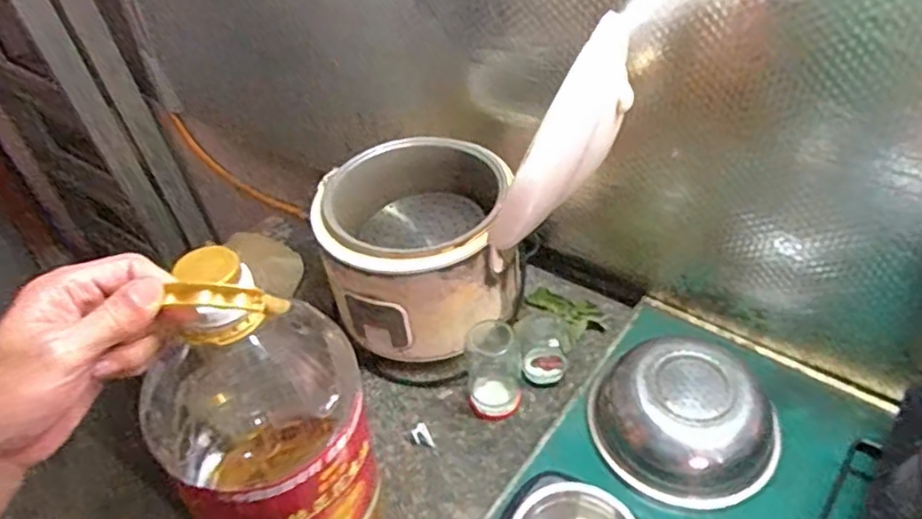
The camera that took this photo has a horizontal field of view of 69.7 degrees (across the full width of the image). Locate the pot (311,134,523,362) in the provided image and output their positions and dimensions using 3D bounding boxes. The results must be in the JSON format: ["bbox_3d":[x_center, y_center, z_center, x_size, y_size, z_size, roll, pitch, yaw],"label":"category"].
[{"bbox_3d":[-0.053,-0.020,0.893,0.257,0.172,0.259,-2,44,2],"label":"pot"}]

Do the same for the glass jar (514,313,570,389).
[{"bbox_3d":[0.103,0.114,0.850,0.068,0.072,0.067,-2,44,2],"label":"glass jar"}]

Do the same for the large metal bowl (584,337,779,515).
[{"bbox_3d":[0.253,0.177,0.752,0.187,0.082,0.171,-2,44,2],"label":"large metal bowl"}]

